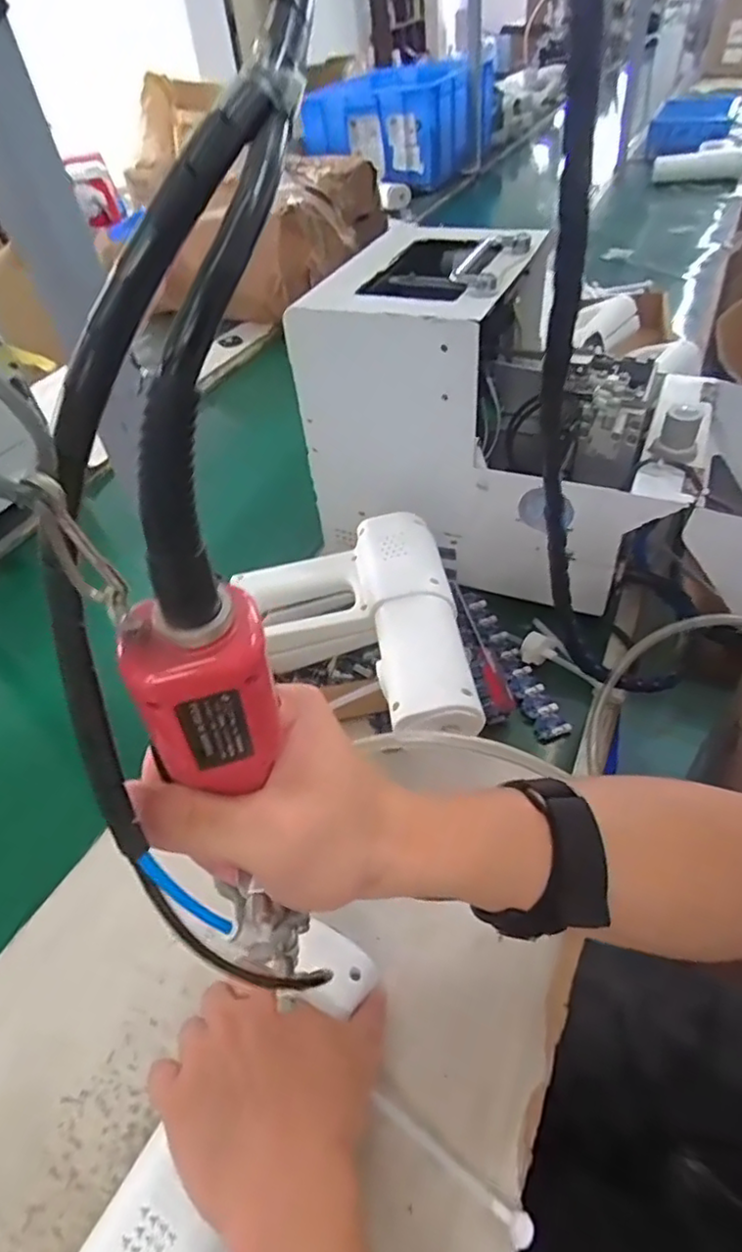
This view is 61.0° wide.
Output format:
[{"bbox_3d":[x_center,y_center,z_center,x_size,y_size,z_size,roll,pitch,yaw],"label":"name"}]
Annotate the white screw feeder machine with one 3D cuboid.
[{"bbox_3d":[0.133,-0.199,0.590,0.318,0.250,0.225,19,52,23],"label":"white screw feeder machine"}]

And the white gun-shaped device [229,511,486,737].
[{"bbox_3d":[-0.010,0.012,0.500,0.176,0.069,0.219,-15,47,-7],"label":"white gun-shaped device"}]

